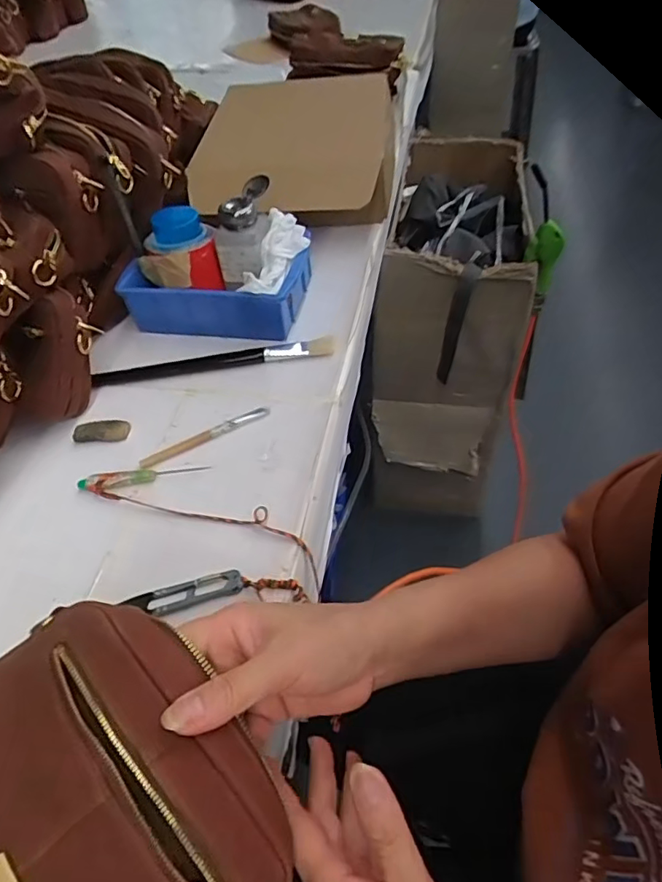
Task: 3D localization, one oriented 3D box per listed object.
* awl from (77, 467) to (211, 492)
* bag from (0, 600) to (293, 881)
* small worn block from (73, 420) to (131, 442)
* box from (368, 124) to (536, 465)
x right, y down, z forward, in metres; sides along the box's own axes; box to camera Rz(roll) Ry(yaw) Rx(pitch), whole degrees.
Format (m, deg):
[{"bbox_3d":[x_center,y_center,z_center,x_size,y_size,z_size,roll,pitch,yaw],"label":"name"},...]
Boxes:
[{"bbox_3d":[-0.167,0.029,0.492,0.112,0.008,0.015,-10,50,-4],"label":"awl"},{"bbox_3d":[-0.105,0.176,0.275,0.129,0.050,0.178,-40,73,-9],"label":"bag"},{"bbox_3d":[-0.223,-0.011,0.537,0.051,0.009,0.021,0,50,5],"label":"small worn block"},{"bbox_3d":[0.235,-0.266,1.079,0.235,0.427,0.460,7,51,10],"label":"box"}]

